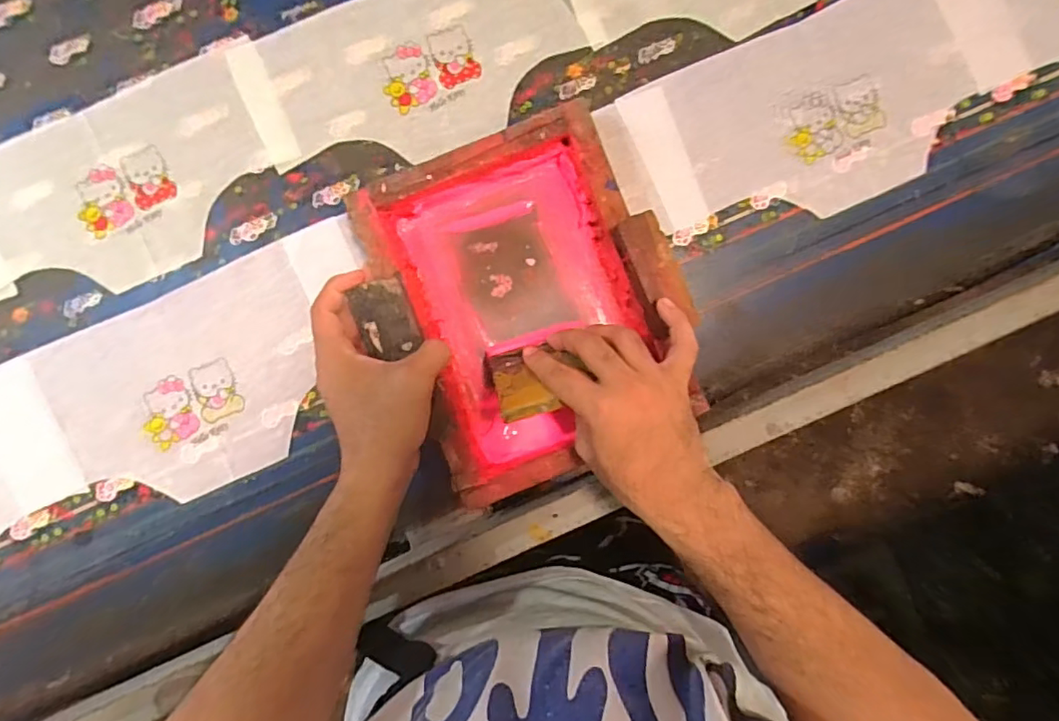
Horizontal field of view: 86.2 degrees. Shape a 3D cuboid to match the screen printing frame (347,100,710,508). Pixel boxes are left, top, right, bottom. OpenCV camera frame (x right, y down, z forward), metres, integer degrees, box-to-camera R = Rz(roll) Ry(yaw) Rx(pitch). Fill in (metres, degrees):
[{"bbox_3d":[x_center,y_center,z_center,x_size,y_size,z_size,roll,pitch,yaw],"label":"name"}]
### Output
[{"bbox_3d":[0.004,-0.046,0.455,0.211,0.062,0.267,-21,88,1],"label":"screen printing frame"}]

